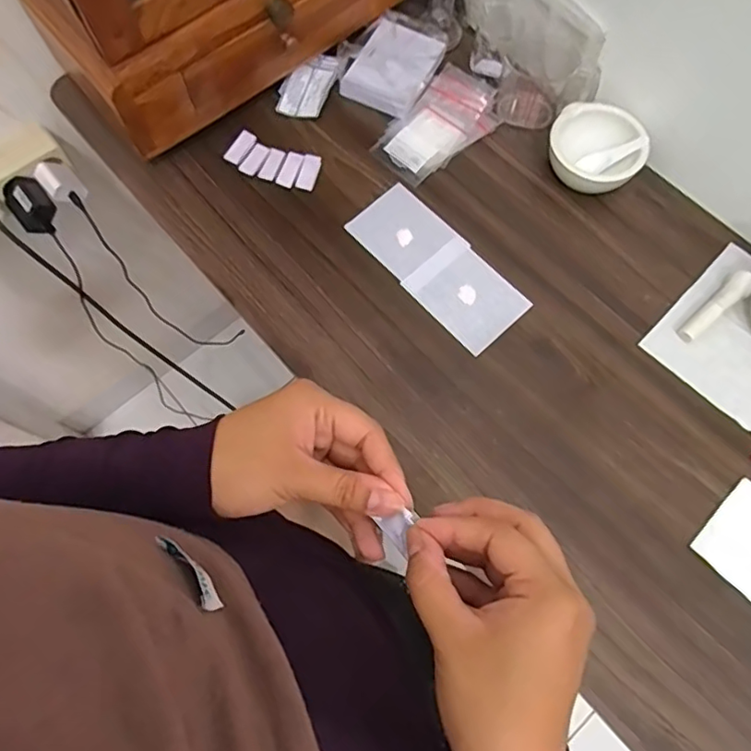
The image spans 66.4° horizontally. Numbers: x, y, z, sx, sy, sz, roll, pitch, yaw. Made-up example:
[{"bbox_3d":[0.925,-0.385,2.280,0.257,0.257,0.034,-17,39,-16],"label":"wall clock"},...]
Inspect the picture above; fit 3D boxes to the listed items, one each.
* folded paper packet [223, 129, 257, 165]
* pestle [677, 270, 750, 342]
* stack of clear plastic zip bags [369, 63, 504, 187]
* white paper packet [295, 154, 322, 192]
[{"bbox_3d":[-0.152,-0.256,0.647,0.021,0.004,0.044,27,73,10],"label":"folded paper packet"},{"bbox_3d":[0.334,-0.066,0.563,0.090,0.025,0.023,-40,74,-12],"label":"pestle"},{"bbox_3d":[0.071,-0.280,0.648,0.084,0.024,0.140,40,75,14],"label":"stack of clear plastic zip bags"},{"bbox_3d":[-0.073,-0.225,0.637,0.021,0.008,0.041,14,71,6],"label":"white paper packet"}]

